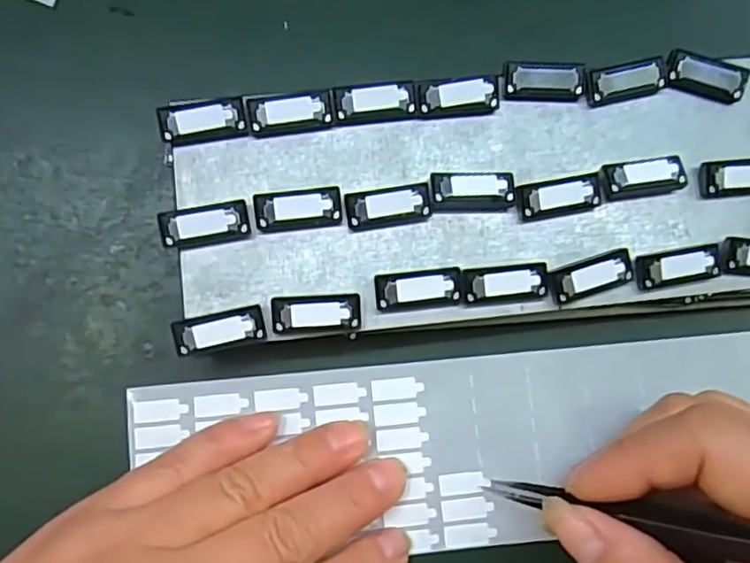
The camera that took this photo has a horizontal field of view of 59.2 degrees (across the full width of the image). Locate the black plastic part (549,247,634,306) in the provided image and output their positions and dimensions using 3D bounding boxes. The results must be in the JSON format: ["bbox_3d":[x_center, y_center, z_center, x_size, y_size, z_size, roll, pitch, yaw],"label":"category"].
[{"bbox_3d":[0.069,-0.002,0.210,0.027,0.007,0.011,-18,84,-7],"label":"black plastic part"}]

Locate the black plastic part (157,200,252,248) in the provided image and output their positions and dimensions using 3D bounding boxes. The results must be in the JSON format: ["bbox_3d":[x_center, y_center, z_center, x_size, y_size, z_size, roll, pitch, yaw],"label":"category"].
[{"bbox_3d":[-0.052,-0.018,0.203,0.027,0.006,0.012,-9,83,-6],"label":"black plastic part"}]

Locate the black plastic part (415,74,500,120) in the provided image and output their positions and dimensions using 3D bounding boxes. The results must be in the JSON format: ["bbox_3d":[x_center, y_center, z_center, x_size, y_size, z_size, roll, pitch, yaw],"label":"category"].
[{"bbox_3d":[0.027,-0.060,0.215,0.027,0.007,0.011,-6,82,-5],"label":"black plastic part"}]

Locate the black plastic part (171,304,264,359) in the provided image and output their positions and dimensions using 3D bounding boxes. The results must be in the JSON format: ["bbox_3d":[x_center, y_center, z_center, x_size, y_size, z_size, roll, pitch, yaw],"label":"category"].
[{"bbox_3d":[-0.047,0.015,0.200,0.027,0.007,0.011,-11,83,-6],"label":"black plastic part"}]

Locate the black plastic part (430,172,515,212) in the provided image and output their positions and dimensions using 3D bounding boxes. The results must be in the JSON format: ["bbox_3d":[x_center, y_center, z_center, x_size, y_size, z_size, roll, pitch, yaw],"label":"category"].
[{"bbox_3d":[0.031,-0.029,0.211,0.027,0.007,0.013,-3,82,-5],"label":"black plastic part"}]

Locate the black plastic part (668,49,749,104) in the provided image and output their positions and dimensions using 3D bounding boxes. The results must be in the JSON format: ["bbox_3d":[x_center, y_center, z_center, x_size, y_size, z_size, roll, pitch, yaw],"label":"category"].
[{"bbox_3d":[0.112,-0.069,0.222,0.026,0.007,0.011,15,81,-2],"label":"black plastic part"}]

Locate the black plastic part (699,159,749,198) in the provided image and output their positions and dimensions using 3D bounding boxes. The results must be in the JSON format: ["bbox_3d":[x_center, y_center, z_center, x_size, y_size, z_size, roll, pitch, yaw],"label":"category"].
[{"bbox_3d":[0.121,-0.034,0.218,0.026,0.007,0.011,-5,82,-5],"label":"black plastic part"}]

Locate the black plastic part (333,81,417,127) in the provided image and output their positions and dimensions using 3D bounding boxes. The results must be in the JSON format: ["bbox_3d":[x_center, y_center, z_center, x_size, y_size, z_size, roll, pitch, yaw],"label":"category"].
[{"bbox_3d":[0.000,-0.057,0.212,0.026,0.006,0.011,-5,82,-5],"label":"black plastic part"}]

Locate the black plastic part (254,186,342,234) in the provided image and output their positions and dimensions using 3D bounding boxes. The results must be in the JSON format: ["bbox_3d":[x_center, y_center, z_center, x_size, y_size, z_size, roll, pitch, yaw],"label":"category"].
[{"bbox_3d":[-0.024,-0.022,0.207,0.026,0.006,0.012,-8,83,-6],"label":"black plastic part"}]

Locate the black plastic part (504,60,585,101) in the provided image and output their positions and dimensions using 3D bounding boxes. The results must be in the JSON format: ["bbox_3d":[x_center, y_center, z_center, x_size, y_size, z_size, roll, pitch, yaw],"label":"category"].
[{"bbox_3d":[0.055,-0.066,0.217,0.026,0.007,0.012,-1,82,-5],"label":"black plastic part"}]

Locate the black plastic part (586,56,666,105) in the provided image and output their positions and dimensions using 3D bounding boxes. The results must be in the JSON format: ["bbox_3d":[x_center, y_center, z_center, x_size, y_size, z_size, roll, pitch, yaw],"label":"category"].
[{"bbox_3d":[0.084,-0.067,0.220,0.028,0.006,0.012,-17,83,-7],"label":"black plastic part"}]

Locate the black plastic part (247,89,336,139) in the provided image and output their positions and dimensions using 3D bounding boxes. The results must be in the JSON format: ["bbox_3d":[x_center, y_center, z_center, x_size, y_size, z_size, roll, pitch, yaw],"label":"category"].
[{"bbox_3d":[-0.027,-0.054,0.210,0.026,0.007,0.011,-8,83,-6],"label":"black plastic part"}]

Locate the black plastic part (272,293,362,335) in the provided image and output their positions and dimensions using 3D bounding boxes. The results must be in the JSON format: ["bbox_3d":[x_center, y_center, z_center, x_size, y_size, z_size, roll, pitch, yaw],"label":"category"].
[{"bbox_3d":[-0.018,0.010,0.203,0.027,0.007,0.011,-3,82,-5],"label":"black plastic part"}]

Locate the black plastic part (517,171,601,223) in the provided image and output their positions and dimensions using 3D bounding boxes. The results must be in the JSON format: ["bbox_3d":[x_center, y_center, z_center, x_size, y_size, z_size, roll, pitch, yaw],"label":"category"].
[{"bbox_3d":[0.059,-0.027,0.213,0.027,0.006,0.012,-12,83,-6],"label":"black plastic part"}]

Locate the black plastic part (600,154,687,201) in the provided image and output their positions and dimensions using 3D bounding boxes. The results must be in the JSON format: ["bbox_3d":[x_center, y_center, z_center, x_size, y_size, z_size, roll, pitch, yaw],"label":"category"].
[{"bbox_3d":[0.087,-0.034,0.216,0.028,0.007,0.012,-10,83,-6],"label":"black plastic part"}]

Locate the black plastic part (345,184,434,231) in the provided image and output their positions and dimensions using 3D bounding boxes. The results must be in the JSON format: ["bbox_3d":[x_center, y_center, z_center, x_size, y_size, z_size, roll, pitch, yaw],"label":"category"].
[{"bbox_3d":[0.004,-0.023,0.208,0.026,0.006,0.011,-9,83,-6],"label":"black plastic part"}]

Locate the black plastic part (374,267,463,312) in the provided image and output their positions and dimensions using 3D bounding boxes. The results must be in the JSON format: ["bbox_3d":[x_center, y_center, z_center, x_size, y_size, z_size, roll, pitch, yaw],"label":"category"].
[{"bbox_3d":[0.013,0.003,0.206,0.027,0.007,0.011,-6,82,-5],"label":"black plastic part"}]

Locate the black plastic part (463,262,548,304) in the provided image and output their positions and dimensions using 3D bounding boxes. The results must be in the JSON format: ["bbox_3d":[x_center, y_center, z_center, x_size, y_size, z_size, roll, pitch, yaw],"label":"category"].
[{"bbox_3d":[0.041,0.000,0.208,0.027,0.007,0.011,-5,82,-5],"label":"black plastic part"}]

